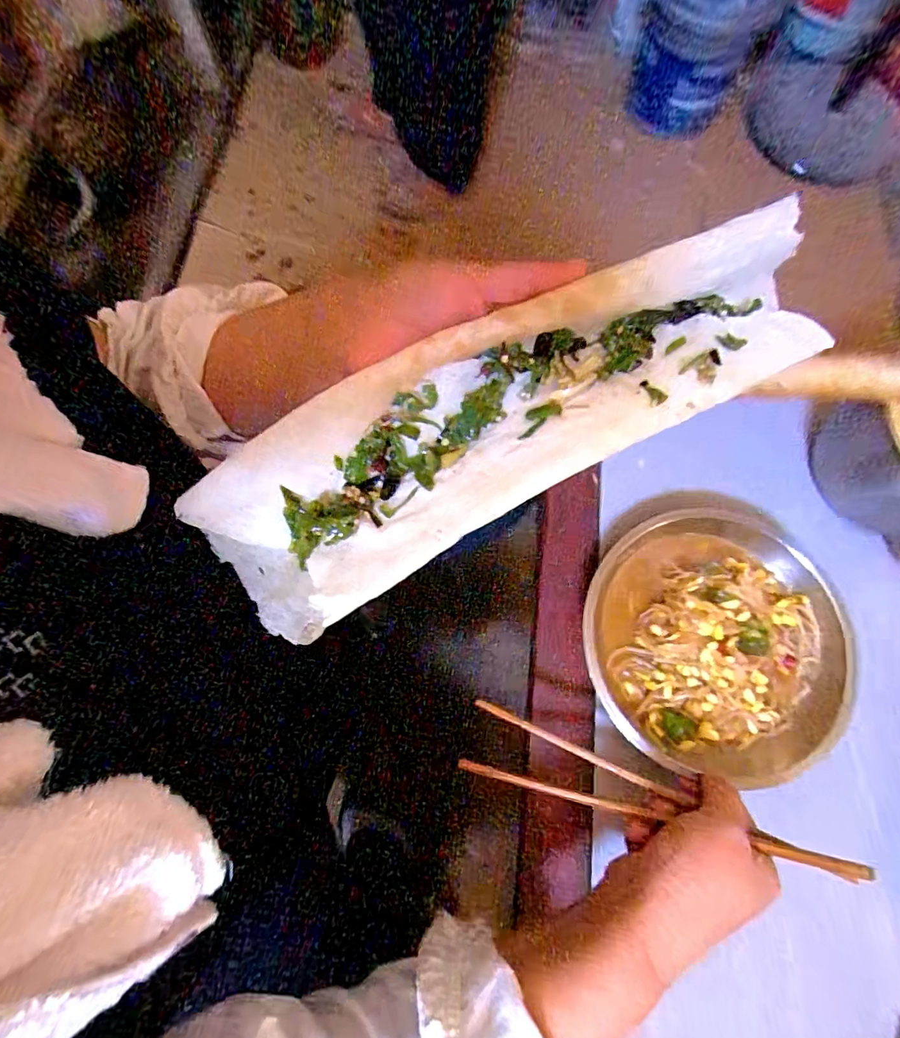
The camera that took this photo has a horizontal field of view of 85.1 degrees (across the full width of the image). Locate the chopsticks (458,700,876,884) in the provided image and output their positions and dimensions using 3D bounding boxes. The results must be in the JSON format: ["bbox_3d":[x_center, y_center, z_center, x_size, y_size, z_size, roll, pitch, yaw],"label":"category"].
[{"bbox_3d":[0.123,0.171,0.306,0.234,0.010,0.043,12,74,15],"label":"chopsticks"}]

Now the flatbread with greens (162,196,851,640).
[{"bbox_3d":[0.030,-0.053,0.255,0.333,0.041,0.096,-27,77,1],"label":"flatbread with greens"}]

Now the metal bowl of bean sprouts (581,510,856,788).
[{"bbox_3d":[0.203,0.091,0.375,0.189,0.050,0.179,1,74,-2],"label":"metal bowl of bean sprouts"}]

